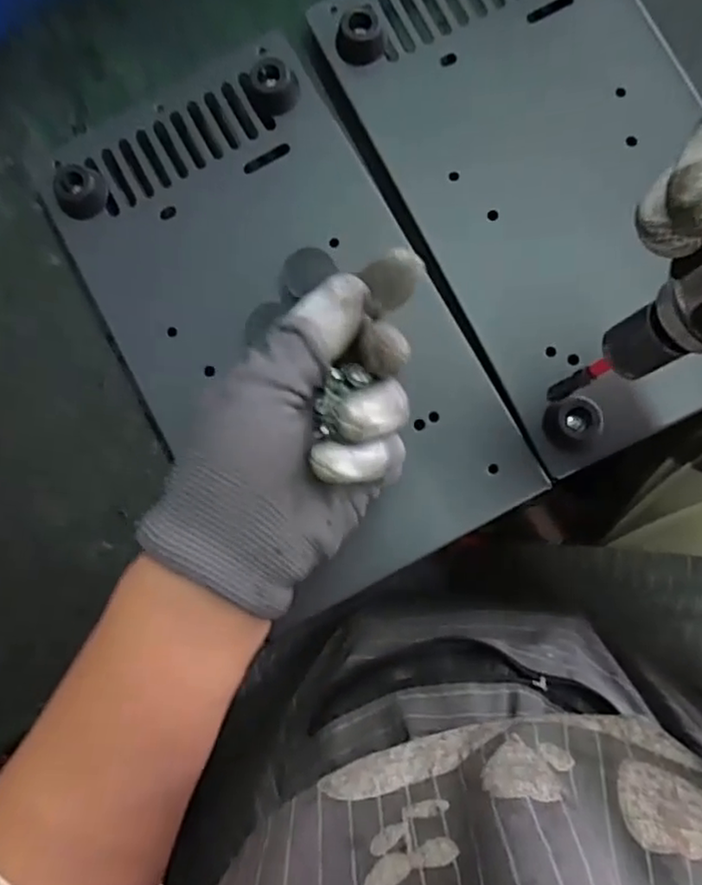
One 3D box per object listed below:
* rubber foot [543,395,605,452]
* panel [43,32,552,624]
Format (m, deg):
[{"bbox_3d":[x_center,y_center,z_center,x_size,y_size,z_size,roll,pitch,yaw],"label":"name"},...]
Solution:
[{"bbox_3d":[0.101,-0.009,0.301,0.025,0.012,0.023,0,84,4],"label":"rubber foot"},{"bbox_3d":[-0.036,-0.062,0.323,0.153,0.018,0.266,-30,83,1],"label":"panel"}]

